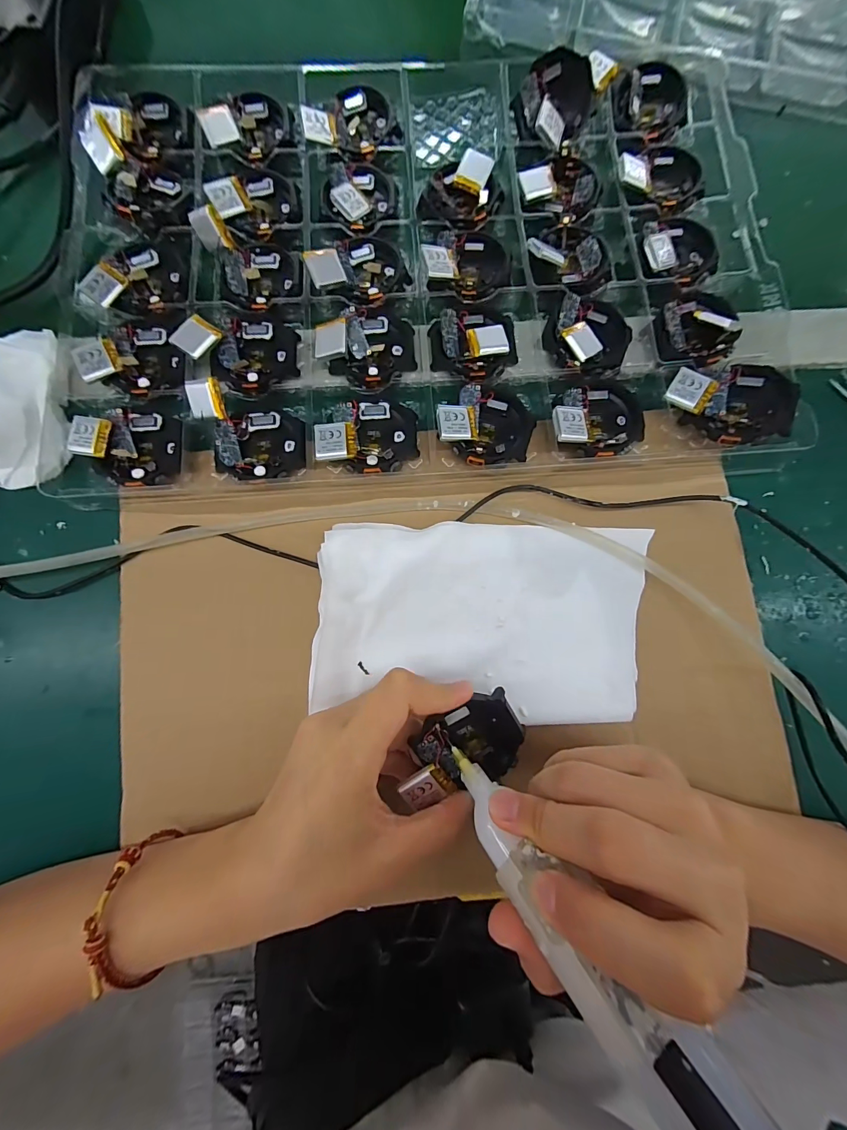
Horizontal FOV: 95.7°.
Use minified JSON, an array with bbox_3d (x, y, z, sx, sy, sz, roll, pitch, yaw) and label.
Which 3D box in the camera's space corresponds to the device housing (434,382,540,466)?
[{"bbox_3d":[0.037,-0.083,0.229,0.057,0.016,0.049,0,83,-1],"label":"device housing"}]

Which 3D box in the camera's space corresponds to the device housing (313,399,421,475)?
[{"bbox_3d":[-0.033,-0.076,0.228,0.058,0.017,0.045,-6,83,-2],"label":"device housing"}]

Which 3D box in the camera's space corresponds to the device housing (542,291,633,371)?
[{"bbox_3d":[0.103,-0.143,0.241,0.051,0.012,0.049,0,83,-1],"label":"device housing"}]

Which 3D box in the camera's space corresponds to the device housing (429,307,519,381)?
[{"bbox_3d":[0.031,-0.139,0.238,0.052,0.014,0.045,-5,83,-1],"label":"device housing"}]

